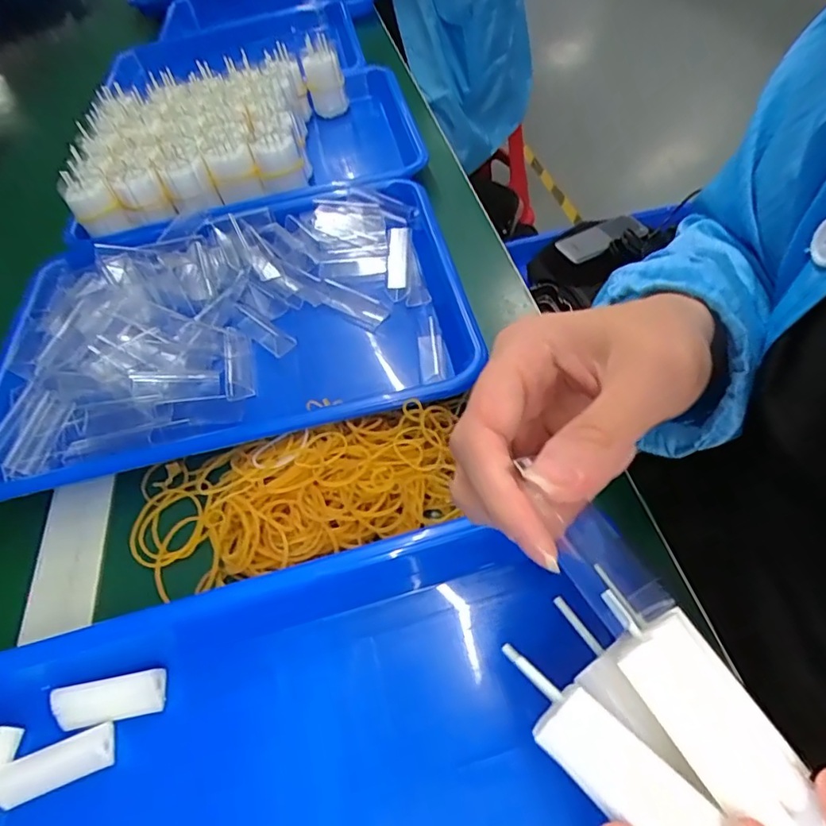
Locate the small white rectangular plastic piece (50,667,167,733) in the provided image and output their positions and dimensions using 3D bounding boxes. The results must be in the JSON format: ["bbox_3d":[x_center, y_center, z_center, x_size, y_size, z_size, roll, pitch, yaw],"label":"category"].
[{"bbox_3d":[-0.138,0.129,0.251,0.047,0.011,0.018,-13,51,0],"label":"small white rectangular plastic piece"}]

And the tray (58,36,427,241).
[{"bbox_3d":[-0.162,-0.278,0.555,0.318,0.083,0.254,-16,51,-2],"label":"tray"}]

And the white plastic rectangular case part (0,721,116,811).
[{"bbox_3d":[-0.154,0.150,0.237,0.048,0.009,0.018,-22,52,-7],"label":"white plastic rectangular case part"}]

